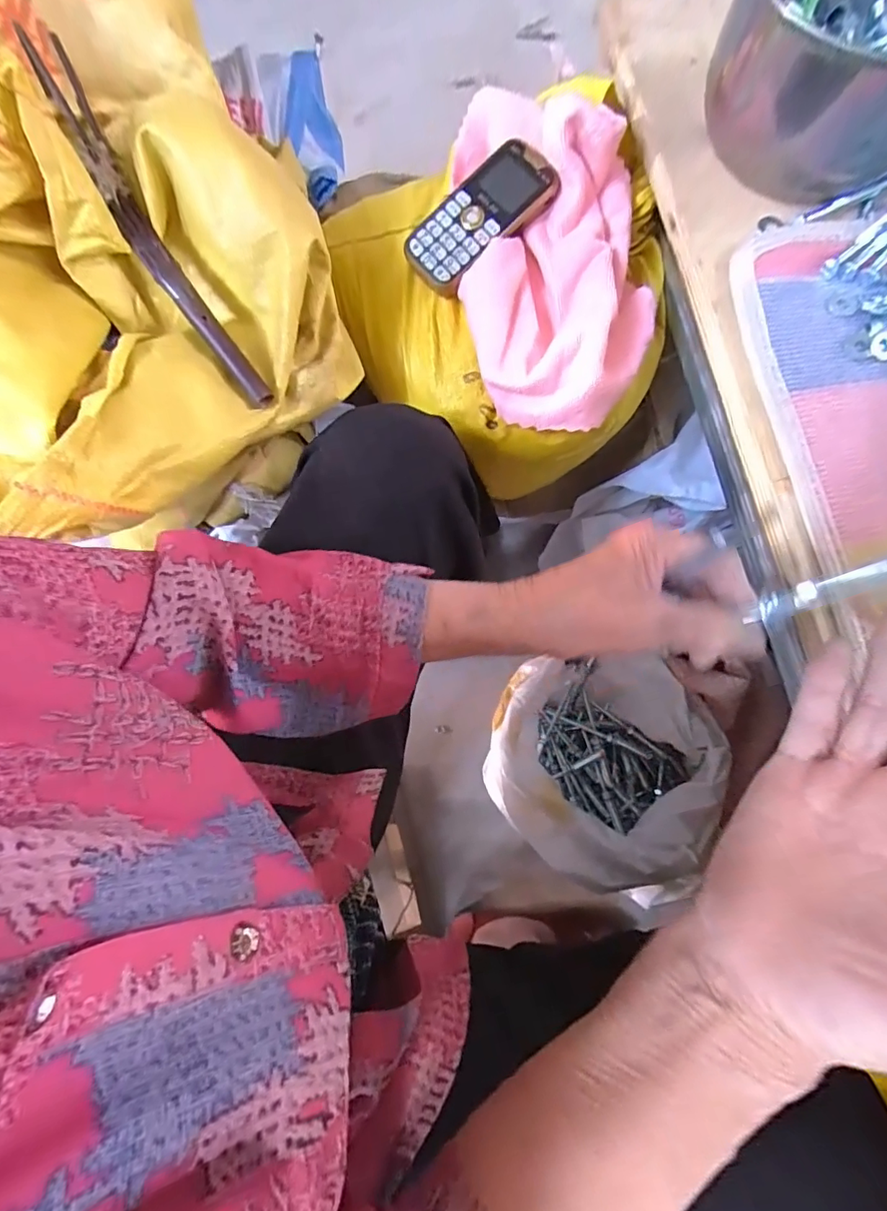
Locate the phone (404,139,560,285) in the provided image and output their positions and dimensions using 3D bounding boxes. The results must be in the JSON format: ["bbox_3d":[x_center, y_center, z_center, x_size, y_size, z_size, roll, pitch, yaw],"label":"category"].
[{"bbox_3d":[0.030,-0.322,0.408,0.127,0.011,0.059,-42,89,2],"label":"phone"}]

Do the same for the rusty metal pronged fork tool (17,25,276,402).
[{"bbox_3d":[-0.215,-0.272,0.366,0.032,0.016,0.278,-33,99,-6],"label":"rusty metal pronged fork tool"}]

